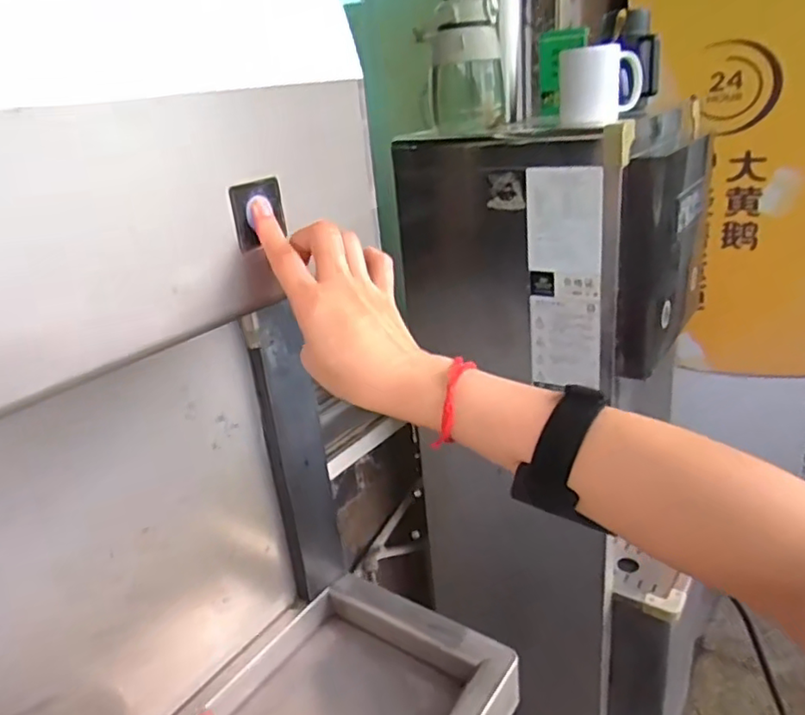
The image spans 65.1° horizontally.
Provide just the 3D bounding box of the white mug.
[{"bbox_3d":[0.296,-0.405,0.941,0.106,0.101,0.077,-20,27,-30],"label":"white mug"}]

